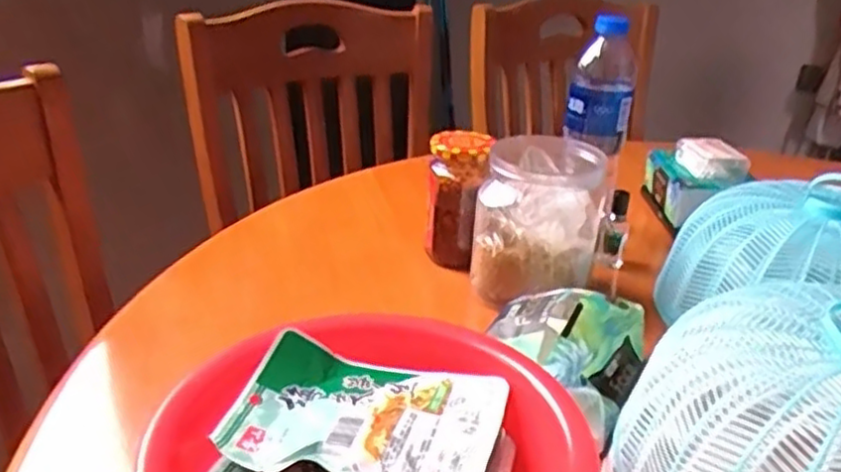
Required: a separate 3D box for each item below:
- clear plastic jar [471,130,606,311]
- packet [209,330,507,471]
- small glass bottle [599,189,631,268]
[{"bbox_3d":[0.107,-0.016,0.652,0.106,0.122,0.114,11,27,16],"label":"clear plastic jar"},{"bbox_3d":[-0.032,0.103,0.416,0.149,0.017,0.103,9,27,12],"label":"packet"},{"bbox_3d":[0.194,-0.006,0.720,0.023,0.077,0.017,11,27,16],"label":"small glass bottle"}]

